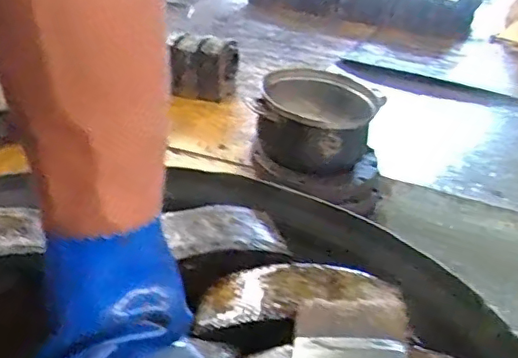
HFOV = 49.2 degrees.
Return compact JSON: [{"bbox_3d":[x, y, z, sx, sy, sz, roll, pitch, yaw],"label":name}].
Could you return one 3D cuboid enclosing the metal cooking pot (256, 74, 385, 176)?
[{"bbox_3d":[0.118,-0.099,1.131,0.247,0.145,0.241,9,30,6],"label":"metal cooking pot"}]

